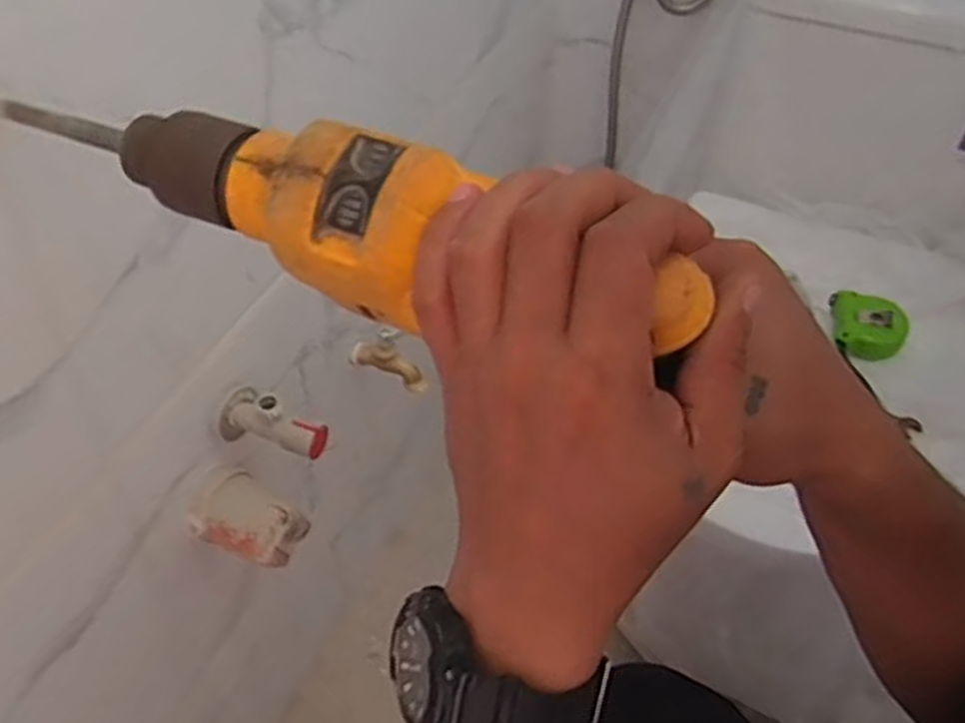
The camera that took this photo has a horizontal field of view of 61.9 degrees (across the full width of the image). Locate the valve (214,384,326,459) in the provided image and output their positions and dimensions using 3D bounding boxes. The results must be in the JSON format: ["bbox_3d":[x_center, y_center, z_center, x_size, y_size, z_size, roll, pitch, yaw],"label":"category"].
[{"bbox_3d":[-0.162,0.046,0.617,0.090,0.036,0.043,21,49,18],"label":"valve"}]

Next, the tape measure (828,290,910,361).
[{"bbox_3d":[0.379,-0.037,0.788,0.065,0.033,0.066,10,47,9],"label":"tape measure"}]

